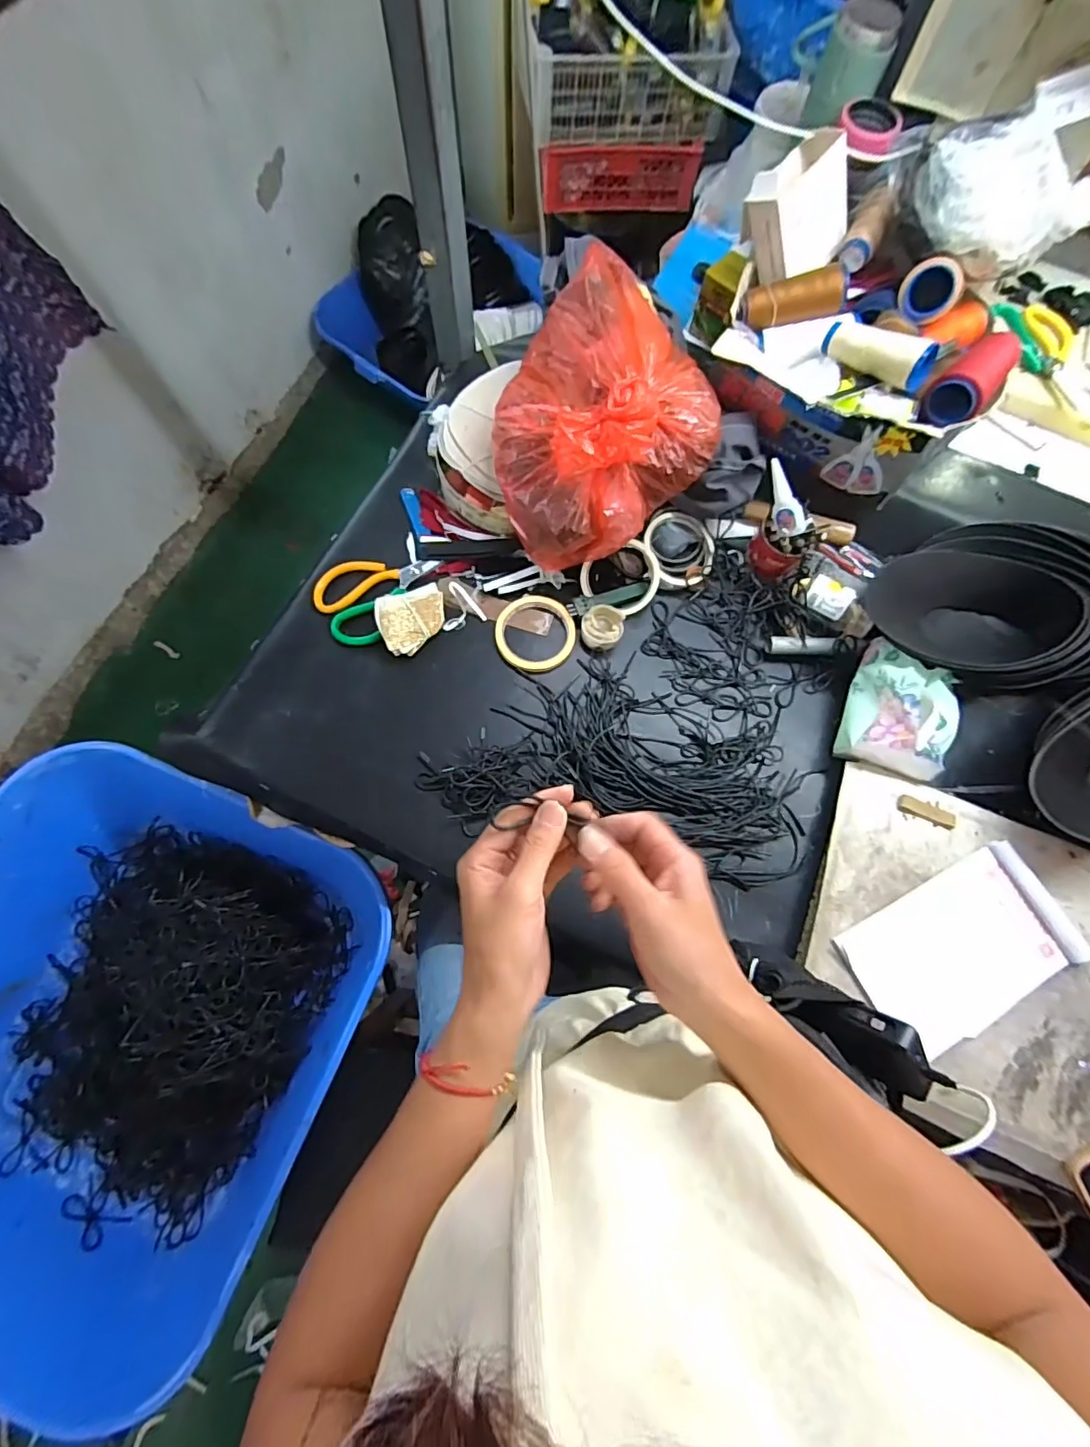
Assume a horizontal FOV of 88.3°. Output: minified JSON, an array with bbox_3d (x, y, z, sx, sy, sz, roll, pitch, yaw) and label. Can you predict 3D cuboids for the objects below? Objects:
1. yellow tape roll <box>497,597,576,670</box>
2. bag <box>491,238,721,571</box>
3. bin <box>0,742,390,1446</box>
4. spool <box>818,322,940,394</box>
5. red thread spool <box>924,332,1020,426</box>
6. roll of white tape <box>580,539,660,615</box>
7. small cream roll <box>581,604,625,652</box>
[{"bbox_3d":[-0.011,-0.110,0.674,0.095,0.017,0.094,1,74,-2],"label":"yellow tape roll"},{"bbox_3d":[0.048,-0.318,0.632,0.231,0.189,0.240,-35,78,-11],"label":"bag"},{"bbox_3d":[-0.524,0.374,0.695,0.484,0.175,0.590,22,74,4],"label":"bin"},{"bbox_3d":[0.333,-0.372,0.567,0.040,0.035,0.108,-42,64,-12],"label":"spool"},{"bbox_3d":[0.442,-0.355,0.577,0.052,0.044,0.111,42,77,10],"label":"red thread spool"},{"bbox_3d":[0.095,-0.176,0.666,0.087,0.025,0.083,-29,77,-10],"label":"roll of white tape"},{"bbox_3d":[0.067,-0.111,0.663,0.048,0.035,0.045,1,74,-2],"label":"small cream roll"}]

